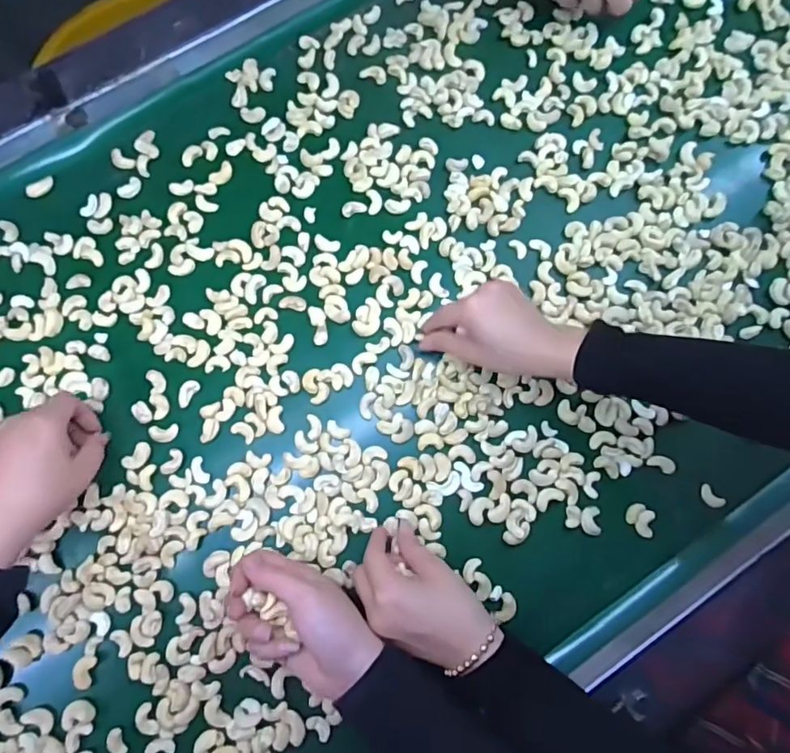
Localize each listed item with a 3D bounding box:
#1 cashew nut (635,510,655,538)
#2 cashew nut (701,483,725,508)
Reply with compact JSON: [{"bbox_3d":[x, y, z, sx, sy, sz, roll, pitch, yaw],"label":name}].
[{"bbox_3d":[0.231,0.136,0.477,0.014,0.008,0.025,7,79,1],"label":"cashew nut"},{"bbox_3d":[0.299,0.114,0.489,0.013,0.007,0.025,-42,82,-8],"label":"cashew nut"}]

